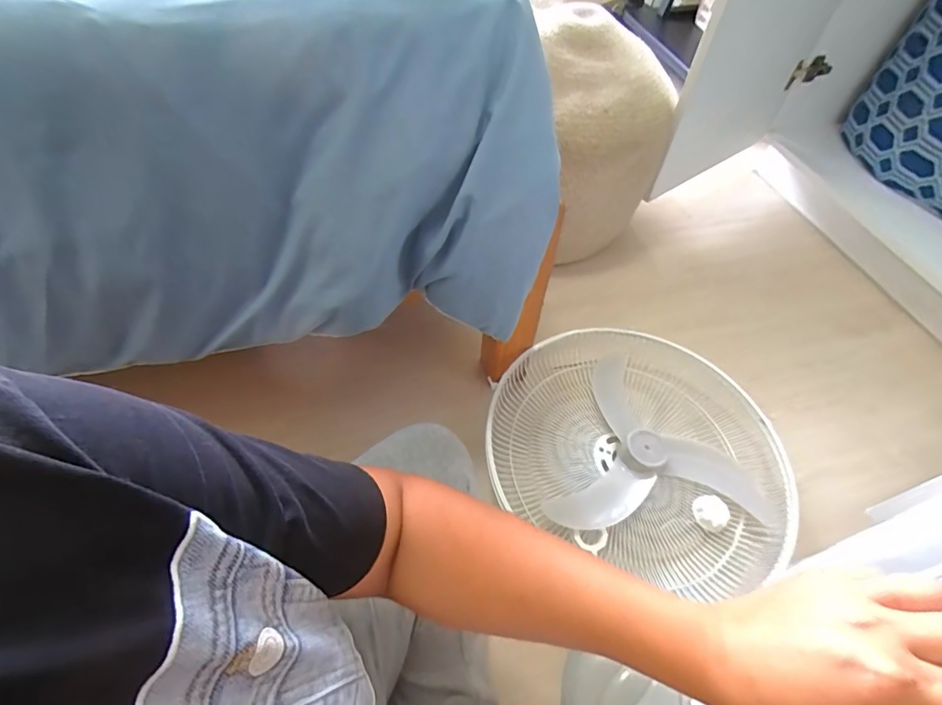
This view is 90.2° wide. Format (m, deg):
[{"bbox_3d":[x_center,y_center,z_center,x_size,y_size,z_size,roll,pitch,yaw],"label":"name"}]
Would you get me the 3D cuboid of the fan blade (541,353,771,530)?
[{"bbox_3d":[0.257,0.115,0.732,0.315,0.048,0.303,-2,54,-3],"label":"fan blade"}]

